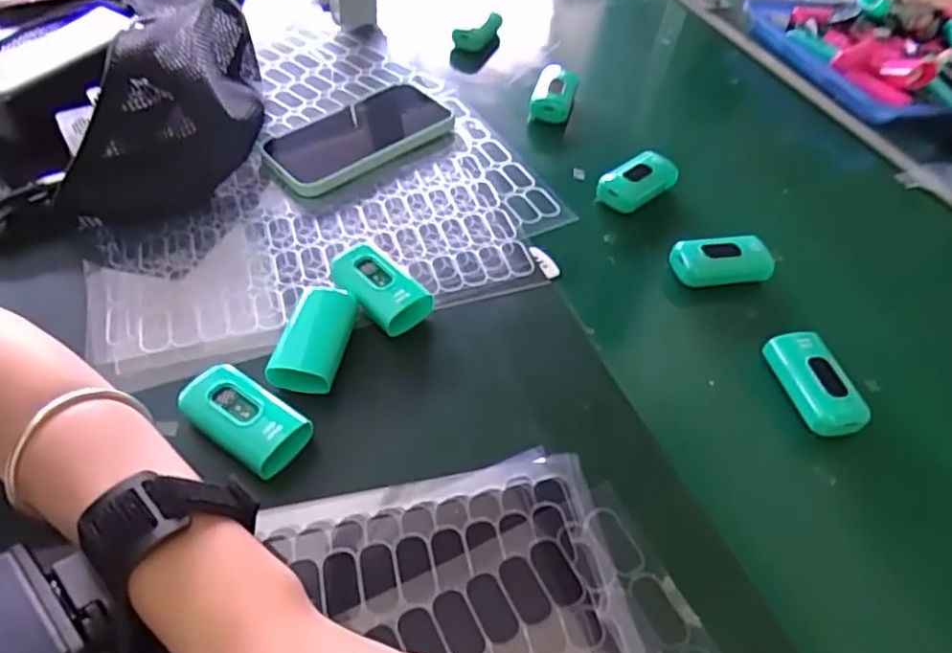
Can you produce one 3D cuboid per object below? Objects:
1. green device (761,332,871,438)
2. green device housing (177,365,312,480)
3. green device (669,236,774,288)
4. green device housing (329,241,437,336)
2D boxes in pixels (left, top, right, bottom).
[{"bbox_3d":[0.209,0.035,0.394,0.033,0.022,0.065,-3,49,-11],"label":"green device"},{"bbox_3d":[-0.122,0.050,0.338,0.069,0.019,0.034,28,50,16],"label":"green device housing"},{"bbox_3d":[0.177,-0.047,0.460,0.067,0.017,0.035,-2,49,-9],"label":"green device"},{"bbox_3d":[-0.062,-0.025,0.405,0.033,0.021,0.074,-33,60,-31],"label":"green device housing"}]

